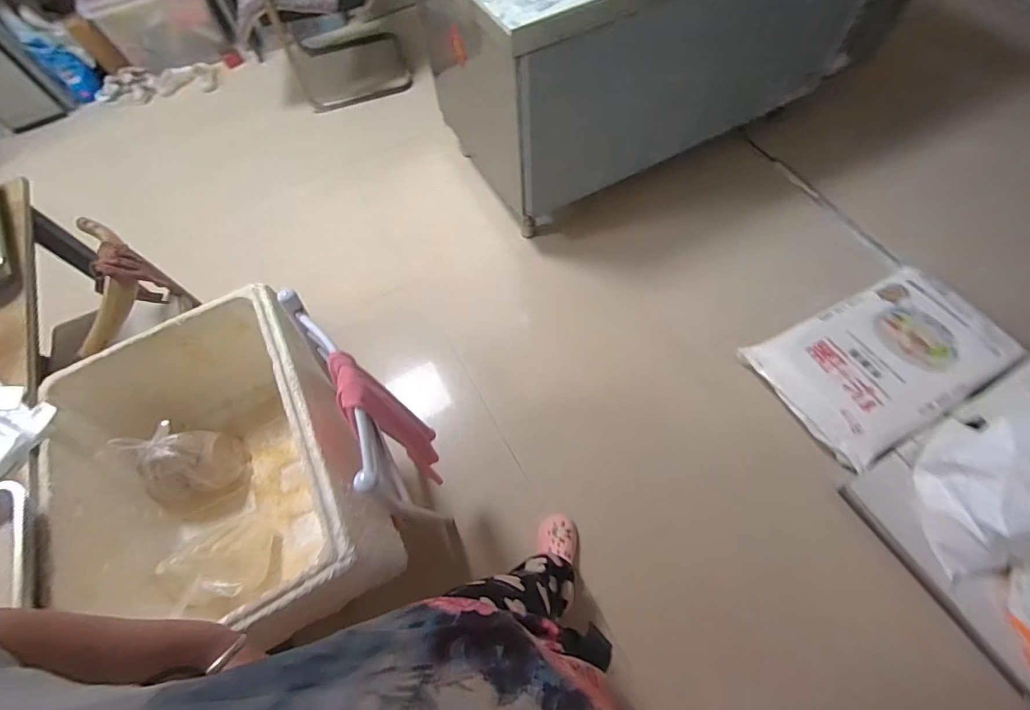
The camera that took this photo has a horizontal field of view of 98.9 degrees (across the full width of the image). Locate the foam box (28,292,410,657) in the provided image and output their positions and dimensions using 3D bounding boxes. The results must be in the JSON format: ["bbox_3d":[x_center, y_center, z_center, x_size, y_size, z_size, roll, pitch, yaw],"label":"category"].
[{"bbox_3d":[-0.549,0.213,0.865,0.473,0.315,0.574,-22,65,-7],"label":"foam box"}]

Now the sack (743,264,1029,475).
[{"bbox_3d":[1.143,0.006,1.370,0.680,0.096,0.435,-26,65,-9],"label":"sack"}]

